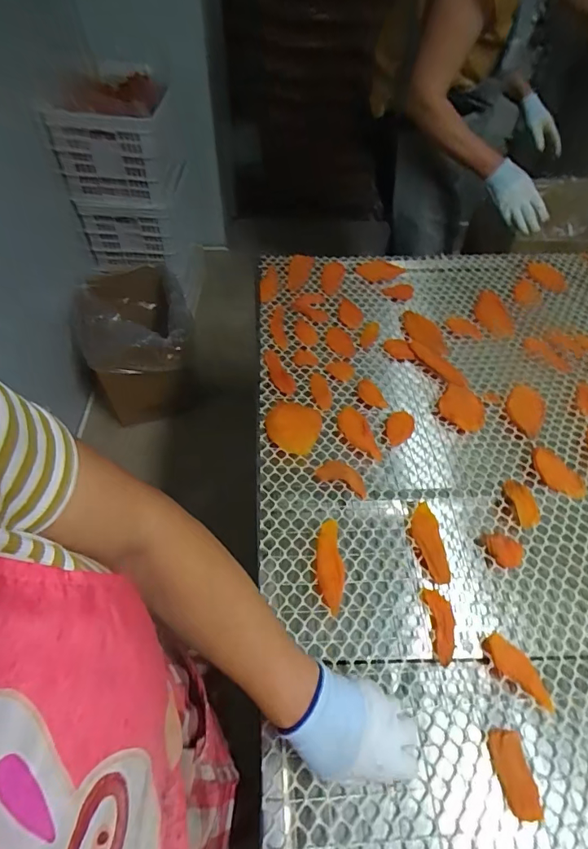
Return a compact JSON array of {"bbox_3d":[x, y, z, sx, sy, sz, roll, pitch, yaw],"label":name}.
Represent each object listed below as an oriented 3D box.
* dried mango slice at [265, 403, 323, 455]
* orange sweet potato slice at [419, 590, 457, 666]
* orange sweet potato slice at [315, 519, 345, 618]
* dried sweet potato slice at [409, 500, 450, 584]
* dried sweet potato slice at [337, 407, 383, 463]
[{"bbox_3d":[-0.002,0.003,0.712,0.081,0.009,0.093,18,54,13],"label":"dried mango slice"},{"bbox_3d":[0.176,0.239,0.539,0.032,0.006,0.081,-3,52,-4],"label":"orange sweet potato slice"},{"bbox_3d":[0.045,0.175,0.570,0.034,0.012,0.117,-3,52,-4],"label":"orange sweet potato slice"},{"bbox_3d":[0.177,0.154,0.592,0.037,0.011,0.102,-4,52,-4],"label":"dried sweet potato slice"},{"bbox_3d":[0.102,0.014,0.706,0.046,0.004,0.110,-16,54,-13],"label":"dried sweet potato slice"}]

